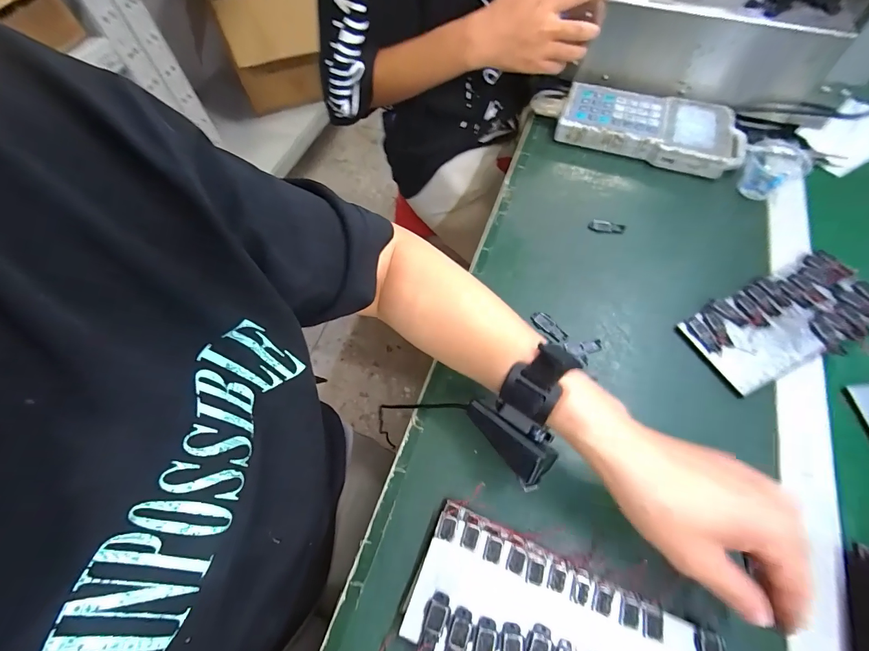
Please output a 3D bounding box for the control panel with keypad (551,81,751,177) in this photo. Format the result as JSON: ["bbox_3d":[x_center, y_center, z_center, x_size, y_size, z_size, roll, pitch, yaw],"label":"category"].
[{"bbox_3d":[0.281,-0.257,0.498,0.223,0.034,0.105,20,64,12],"label":"control panel with keypad"}]

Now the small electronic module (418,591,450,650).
[{"bbox_3d":[-0.001,0.206,0.258,0.015,0.006,0.042,16,64,10],"label":"small electronic module"}]

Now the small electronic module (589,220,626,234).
[{"bbox_3d":[0.200,-0.114,0.440,0.041,0.004,0.017,5,62,4],"label":"small electronic module"}]

